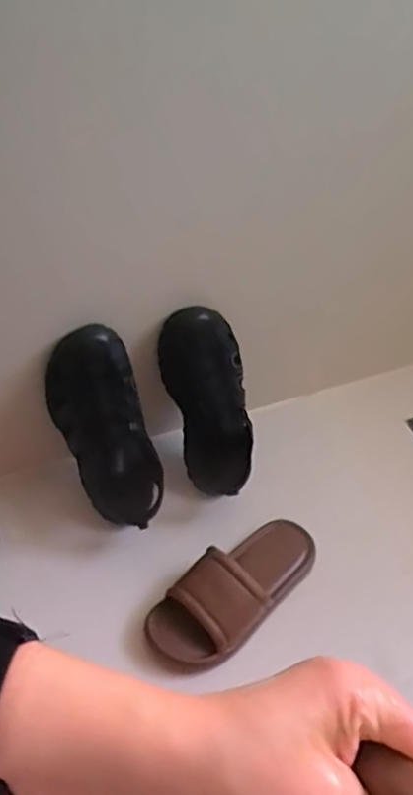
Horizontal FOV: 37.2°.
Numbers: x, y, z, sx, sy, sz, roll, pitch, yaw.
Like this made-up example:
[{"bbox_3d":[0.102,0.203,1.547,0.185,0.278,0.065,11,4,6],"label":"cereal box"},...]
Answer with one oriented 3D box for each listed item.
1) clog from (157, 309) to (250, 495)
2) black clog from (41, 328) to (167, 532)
[{"bbox_3d":[0.012,0.010,0.877,0.109,0.271,0.104,-16,12,-23],"label":"clog"},{"bbox_3d":[-0.134,0.052,0.833,0.099,0.294,0.111,-23,18,-29],"label":"black clog"}]

